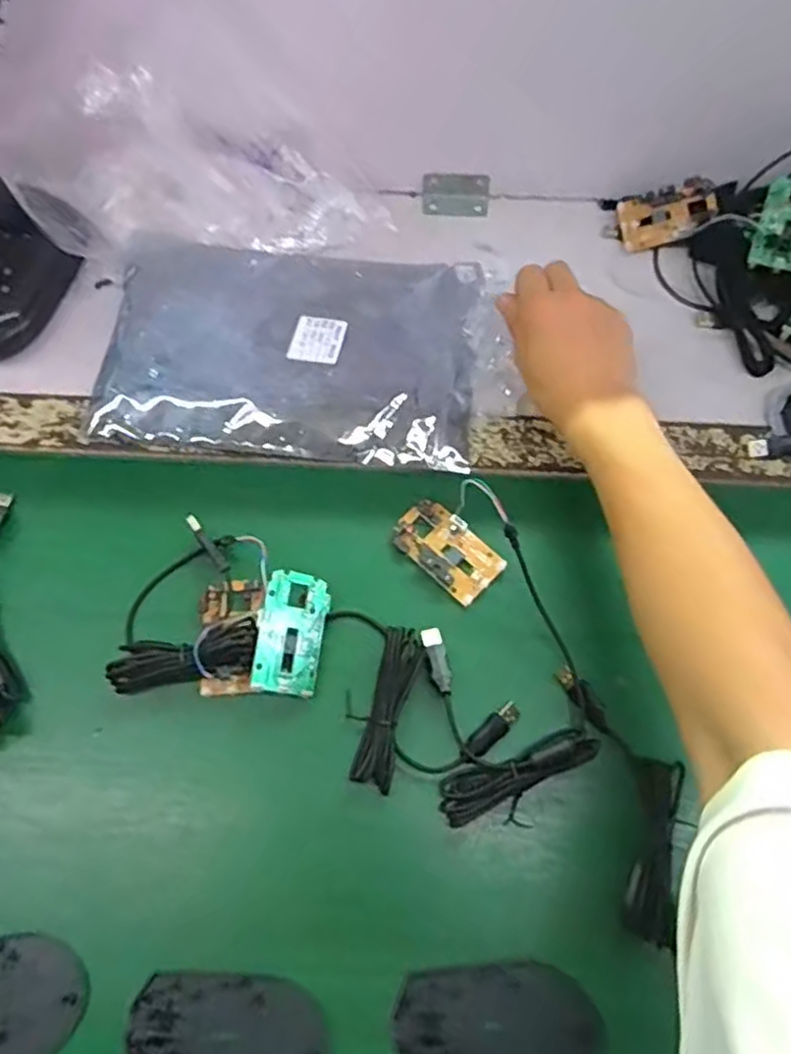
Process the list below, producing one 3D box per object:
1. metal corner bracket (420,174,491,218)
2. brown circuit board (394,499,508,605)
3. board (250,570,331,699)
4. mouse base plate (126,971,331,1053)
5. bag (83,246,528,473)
[{"bbox_3d":[0.055,-0.299,0.636,0.061,0.022,0.031,0,67,2],"label":"metal corner bracket"},{"bbox_3d":[0.036,0.015,0.496,0.077,0.012,0.044,41,74,17],"label":"brown circuit board"},{"bbox_3d":[-0.066,0.069,0.457,0.045,0.006,0.076,18,71,-28],"label":"board"},{"bbox_3d":[-0.092,0.288,0.384,0.107,0.004,0.072,2,67,2],"label":"mouse base plate"},{"bbox_3d":[-0.066,-0.145,0.557,0.315,0.019,0.193,4,68,3],"label":"bag"}]

